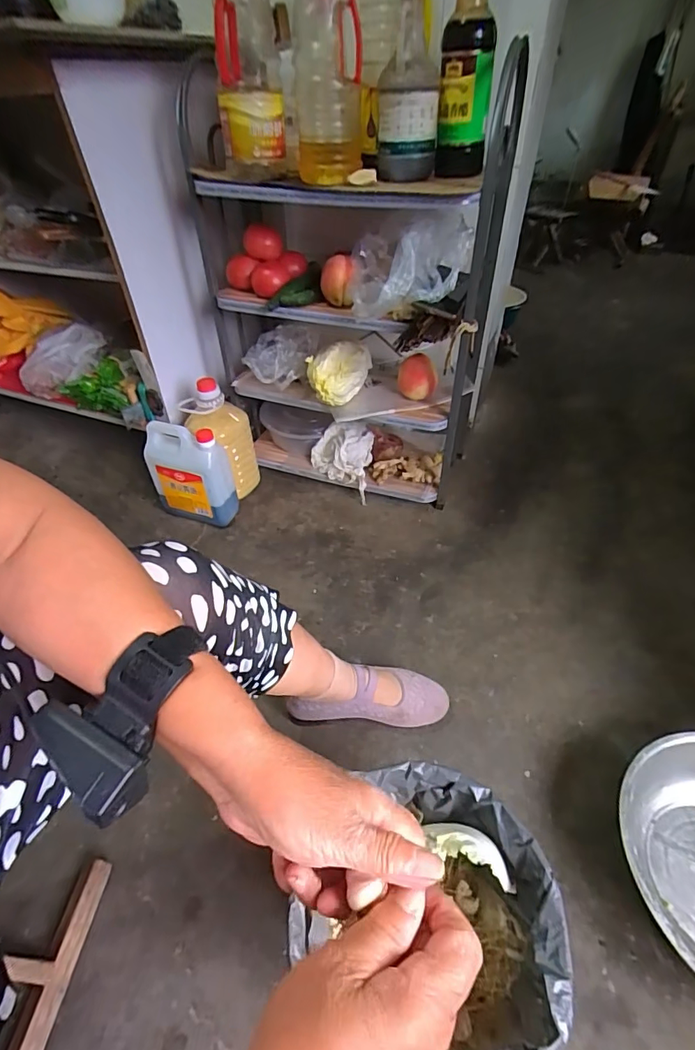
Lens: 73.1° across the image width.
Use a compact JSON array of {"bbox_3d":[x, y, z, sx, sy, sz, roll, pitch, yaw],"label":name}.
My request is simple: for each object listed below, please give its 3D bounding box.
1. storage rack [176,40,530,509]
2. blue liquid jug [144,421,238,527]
[{"bbox_3d":[-0.003,-0.419,0.939,0.536,0.641,0.316,21,49,22],"label":"storage rack"},{"bbox_3d":[-0.333,-0.094,0.981,0.174,0.210,0.092,9,46,12],"label":"blue liquid jug"}]

